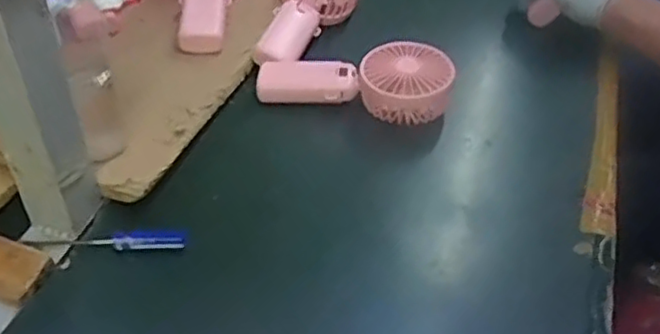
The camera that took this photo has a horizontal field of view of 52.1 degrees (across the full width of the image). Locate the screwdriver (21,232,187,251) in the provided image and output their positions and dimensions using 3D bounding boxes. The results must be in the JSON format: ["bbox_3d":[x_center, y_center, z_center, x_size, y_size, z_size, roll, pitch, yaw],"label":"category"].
[{"bbox_3d":[-0.169,0.054,0.511,0.119,0.008,0.014,3,46,-2],"label":"screwdriver"}]

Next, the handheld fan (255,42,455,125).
[{"bbox_3d":[0.024,-0.086,0.639,0.181,0.041,0.069,9,46,4],"label":"handheld fan"}]

